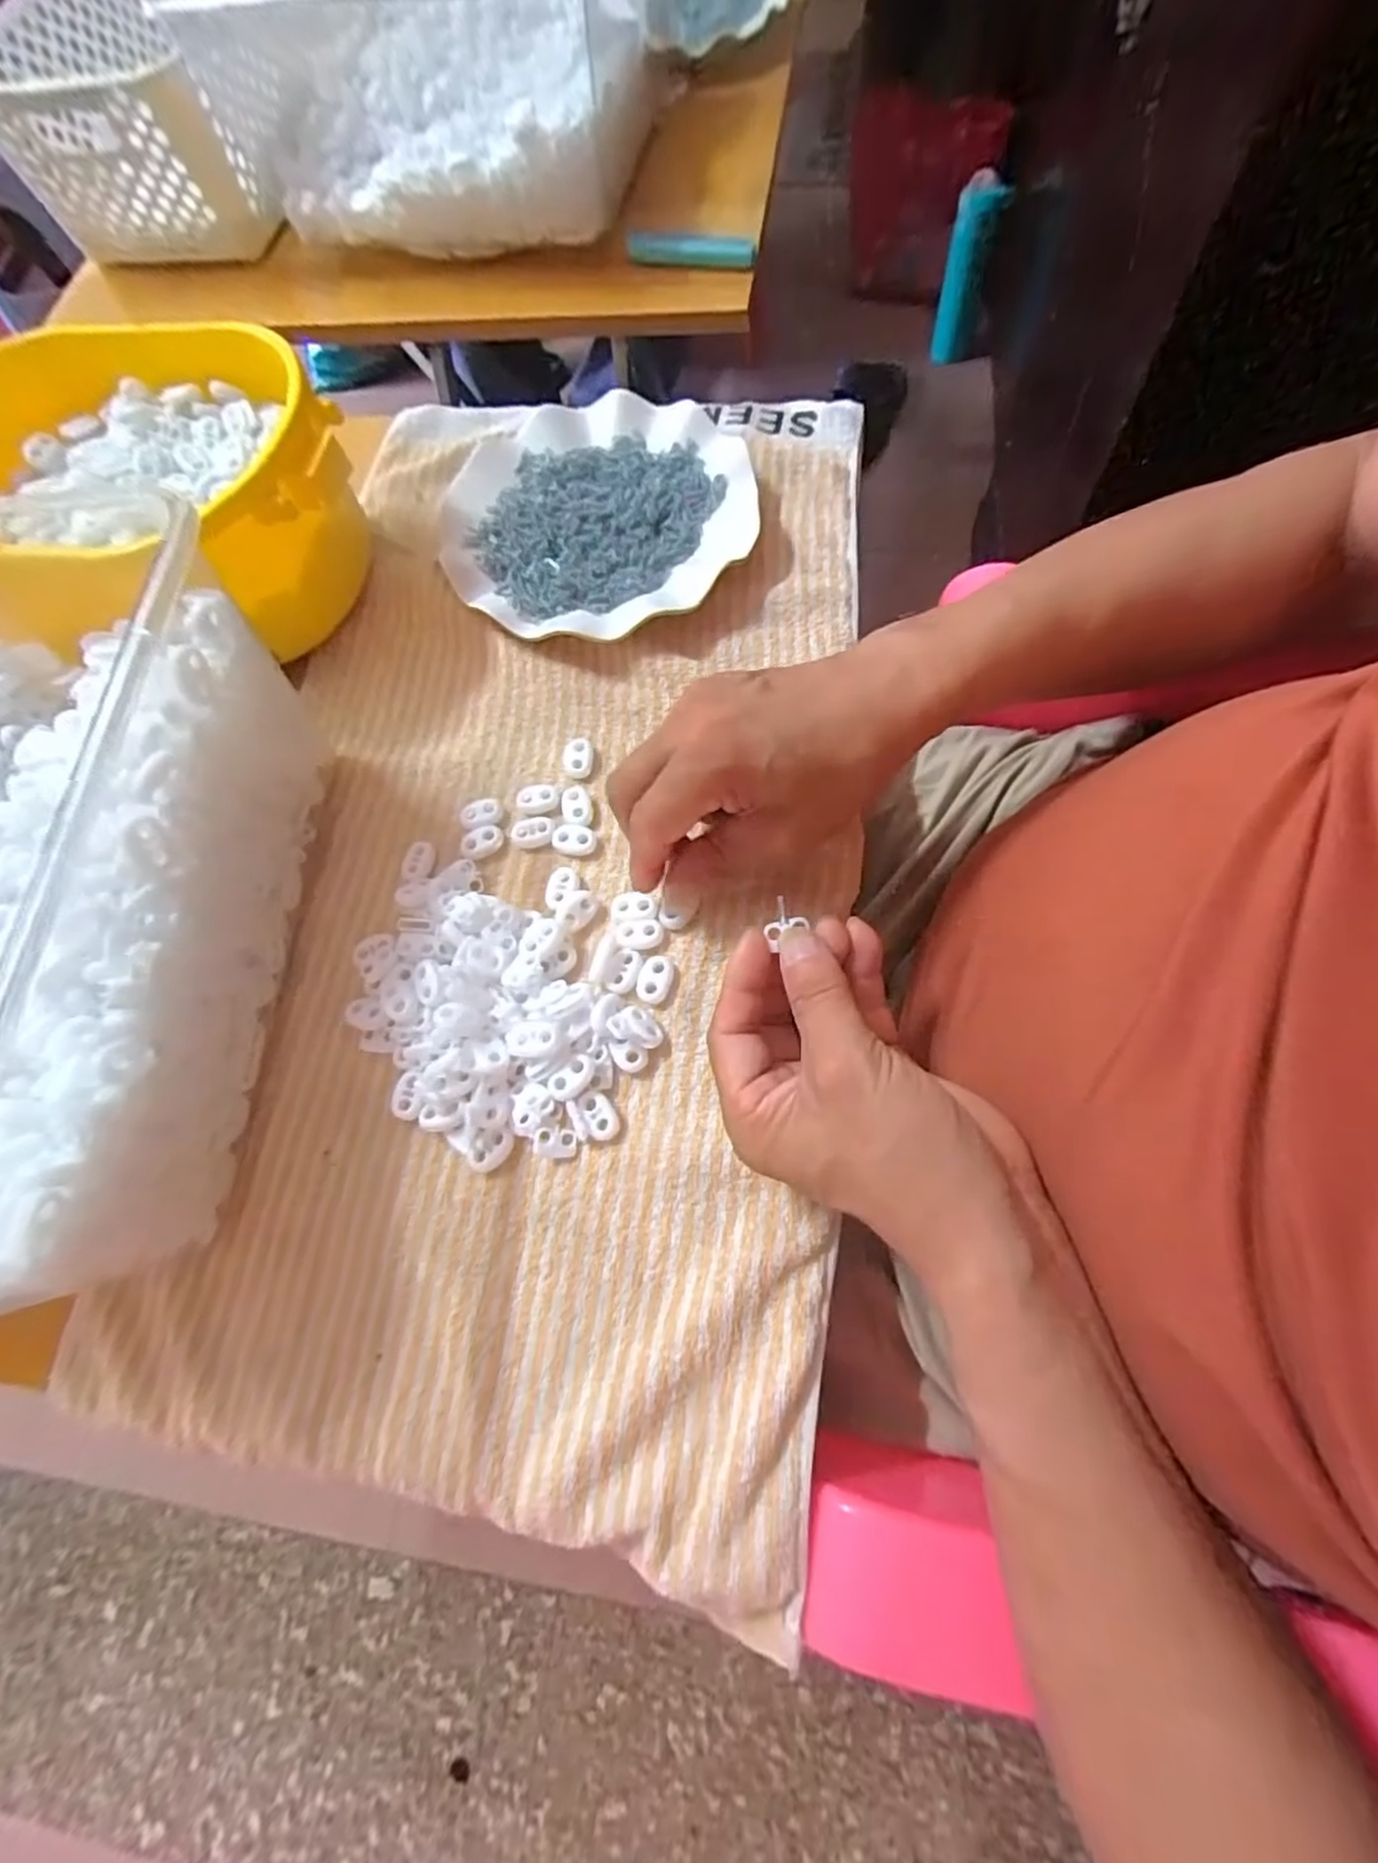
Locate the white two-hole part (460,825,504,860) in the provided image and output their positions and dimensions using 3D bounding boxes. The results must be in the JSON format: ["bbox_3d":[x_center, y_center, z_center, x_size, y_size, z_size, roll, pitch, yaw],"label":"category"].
[{"bbox_3d":[-0.106,-0.046,0.361,0.022,0.004,0.016,-30,69,-5],"label":"white two-hole part"}]

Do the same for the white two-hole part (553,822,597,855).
[{"bbox_3d":[-0.058,-0.046,0.354,0.022,0.005,0.015,6,70,9],"label":"white two-hole part"}]

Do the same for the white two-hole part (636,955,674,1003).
[{"bbox_3d":[-0.015,0.022,0.324,0.015,0.004,0.022,16,72,12],"label":"white two-hole part"}]

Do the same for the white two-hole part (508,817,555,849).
[{"bbox_3d":[-0.080,-0.051,0.358,0.023,0.005,0.015,-7,69,4],"label":"white two-hole part"}]

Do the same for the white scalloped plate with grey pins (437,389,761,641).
[{"bbox_3d":[-0.055,-0.250,0.414,0.177,0.029,0.175,-2,69,6],"label":"white scalloped plate with grey pins"}]

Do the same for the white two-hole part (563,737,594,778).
[{"bbox_3d":[-0.058,-0.091,0.371,0.016,0.008,0.021,-1,69,6],"label":"white two-hole part"}]

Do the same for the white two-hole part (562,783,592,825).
[{"bbox_3d":[-0.058,-0.065,0.360,0.015,0.005,0.024,-10,69,3],"label":"white two-hole part"}]

